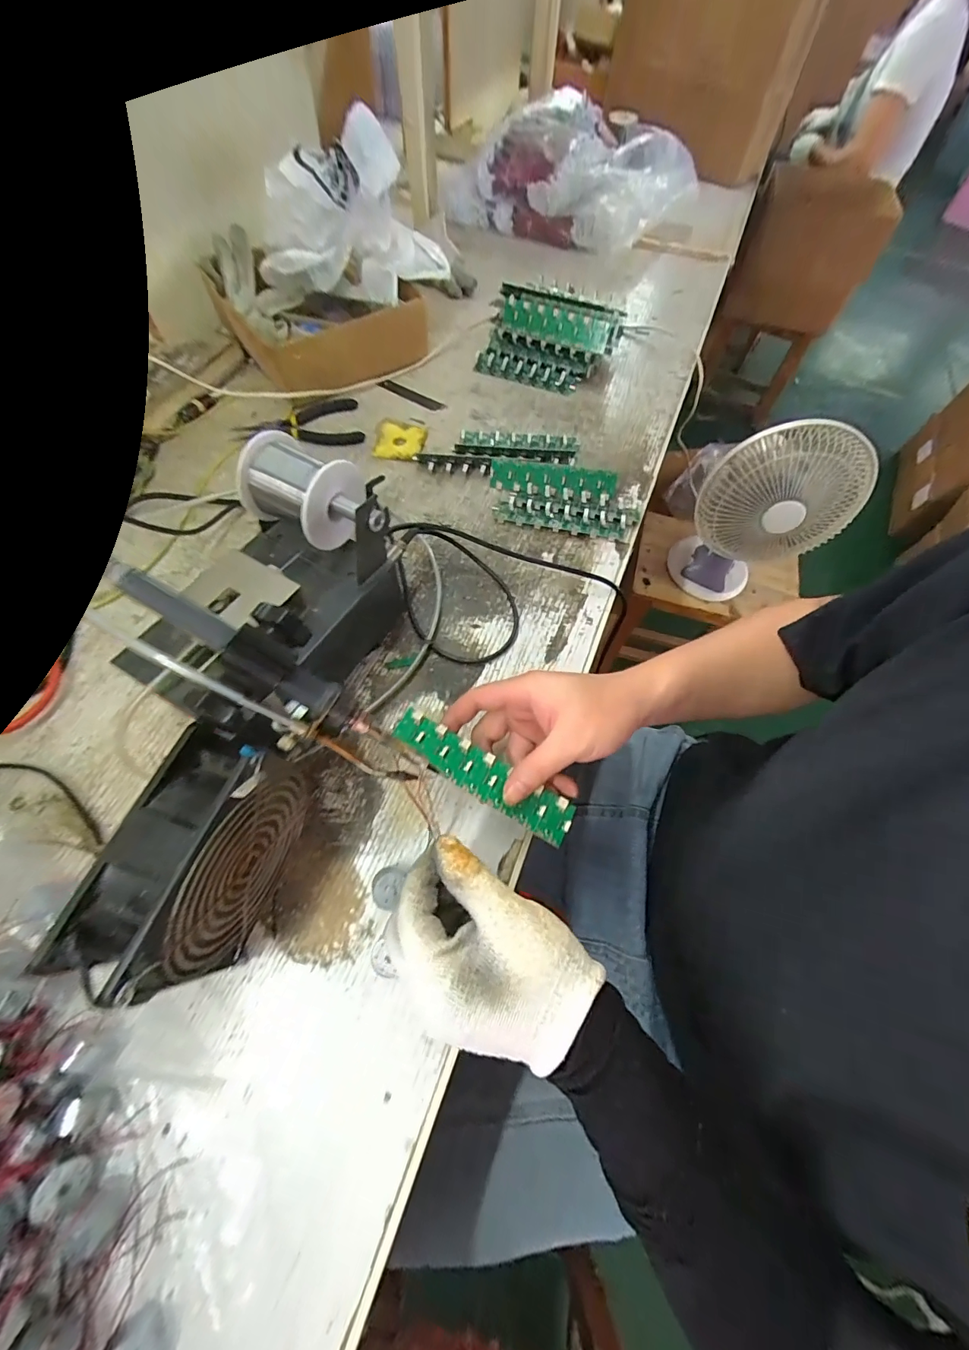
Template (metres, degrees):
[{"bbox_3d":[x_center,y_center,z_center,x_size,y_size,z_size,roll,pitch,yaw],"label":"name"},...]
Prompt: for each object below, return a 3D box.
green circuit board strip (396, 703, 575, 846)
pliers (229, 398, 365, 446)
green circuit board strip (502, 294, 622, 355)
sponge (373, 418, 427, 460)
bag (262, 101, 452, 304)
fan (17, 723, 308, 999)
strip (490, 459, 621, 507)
[{"bbox_3d":[-0.001,0.069,0.307,0.136,0.006,0.030,33,67,4],"label":"green circuit board strip"},{"bbox_3d":[-0.223,-0.298,0.524,0.148,0.017,0.065,-6,64,-5],"label":"pliers"},{"bbox_3d":[0.093,-0.443,0.552,0.143,0.035,0.030,22,63,6],"label":"green circuit board strip"},{"bbox_3d":[-0.103,-0.282,0.527,0.062,0.008,0.065,12,64,4],"label":"sponge"},{"bbox_3d":[-0.161,-0.545,0.524,0.229,0.140,0.083,-4,64,-4],"label":"bag"},{"bbox_3d":[-0.156,0.107,0.260,0.046,0.120,0.125,17,63,4],"label":"fan"},{"bbox_3d":[0.075,-0.213,0.485,0.137,0.025,0.036,9,64,2],"label":"strip"}]

